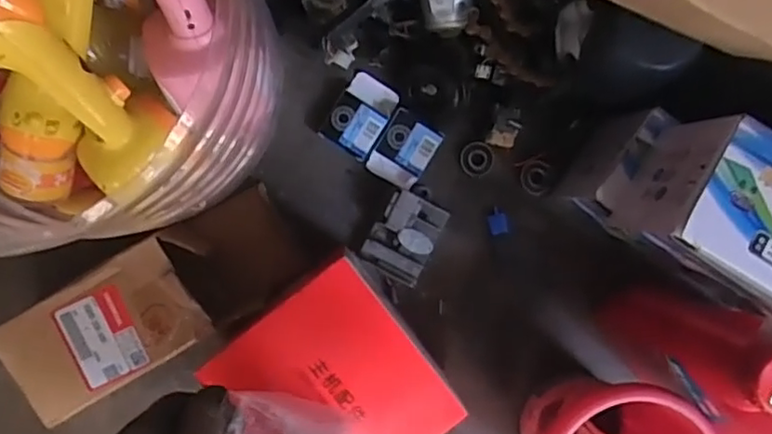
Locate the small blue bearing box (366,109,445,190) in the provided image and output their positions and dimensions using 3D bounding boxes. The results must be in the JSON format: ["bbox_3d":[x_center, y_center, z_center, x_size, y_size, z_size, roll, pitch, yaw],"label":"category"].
[{"bbox_3d":[0.017,-0.060,0.559,0.047,0.017,0.060,31,90,-3],"label":"small blue bearing box"}]

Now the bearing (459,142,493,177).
[{"bbox_3d":[0.084,-0.052,0.566,0.030,0.004,0.031,3,92,-2],"label":"bearing"}]

